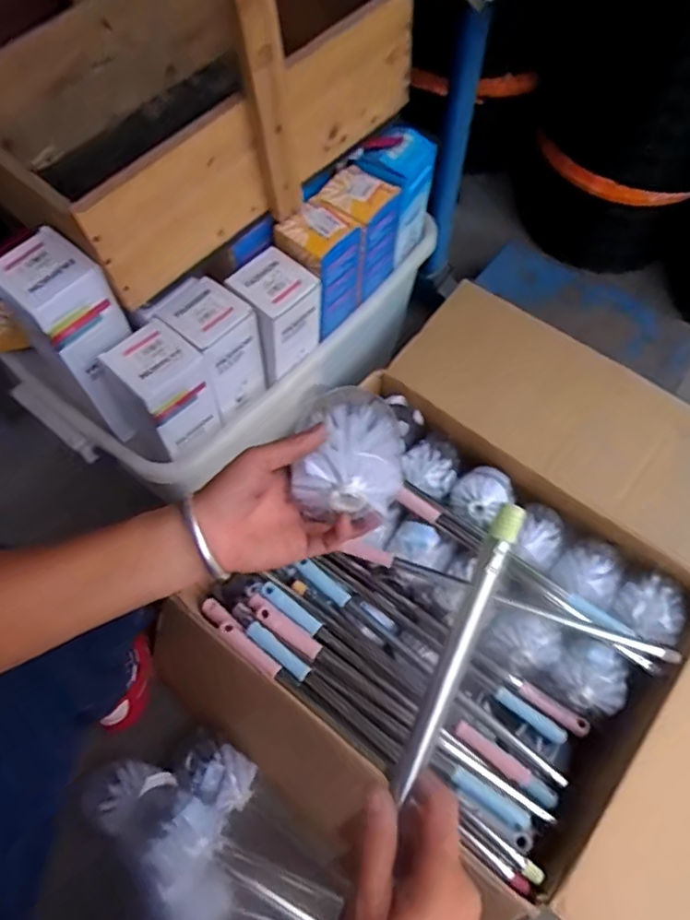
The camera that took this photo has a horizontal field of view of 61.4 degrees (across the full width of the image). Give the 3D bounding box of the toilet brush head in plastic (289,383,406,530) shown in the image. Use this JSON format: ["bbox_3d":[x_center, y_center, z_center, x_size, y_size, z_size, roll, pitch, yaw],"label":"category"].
[{"bbox_3d":[0.006,-0.008,0.451,0.078,0.061,0.098,6,61,5],"label":"toilet brush head in plastic"}]

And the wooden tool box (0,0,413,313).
[{"bbox_3d":[-0.206,-0.451,0.588,0.365,0.356,0.415,36,68,19],"label":"wooden tool box"}]

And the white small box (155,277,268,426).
[{"bbox_3d":[-0.152,-0.129,0.700,0.081,0.144,0.082,-41,68,-19],"label":"white small box"}]

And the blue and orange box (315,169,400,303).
[{"bbox_3d":[0.016,-0.290,0.753,0.075,0.138,0.095,33,67,18],"label":"blue and orange box"}]

